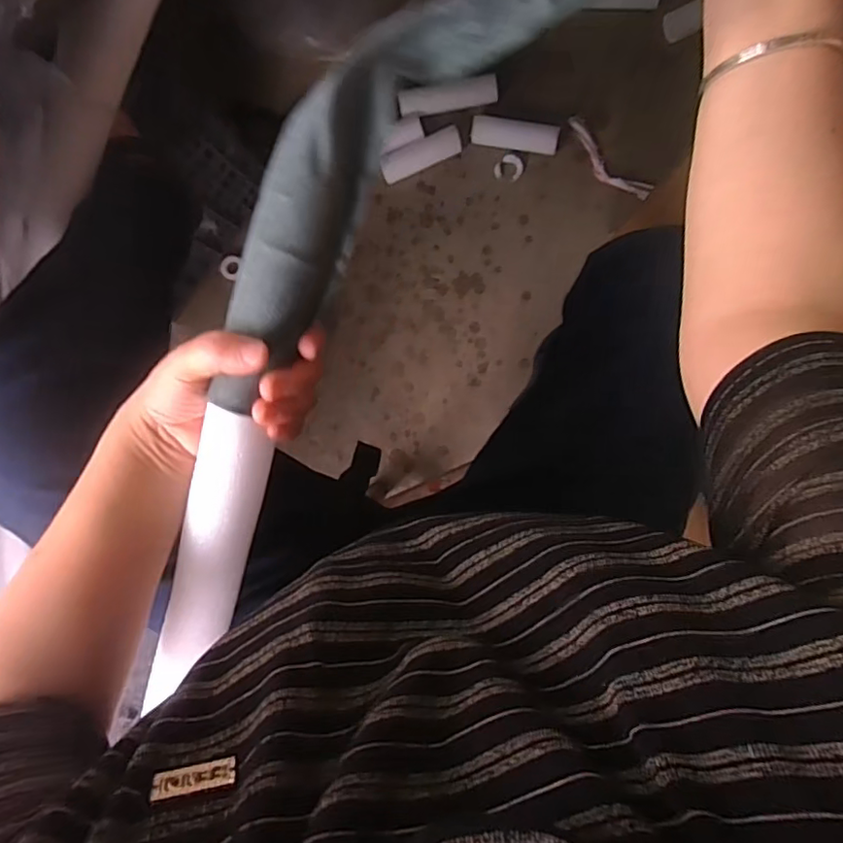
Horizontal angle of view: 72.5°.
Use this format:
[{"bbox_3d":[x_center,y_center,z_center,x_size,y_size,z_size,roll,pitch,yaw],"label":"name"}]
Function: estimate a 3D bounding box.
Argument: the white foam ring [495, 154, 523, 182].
[{"bbox_3d":[0.156,-0.449,1.016,0.048,0.008,0.041,11,95,3],"label":"white foam ring"}]

